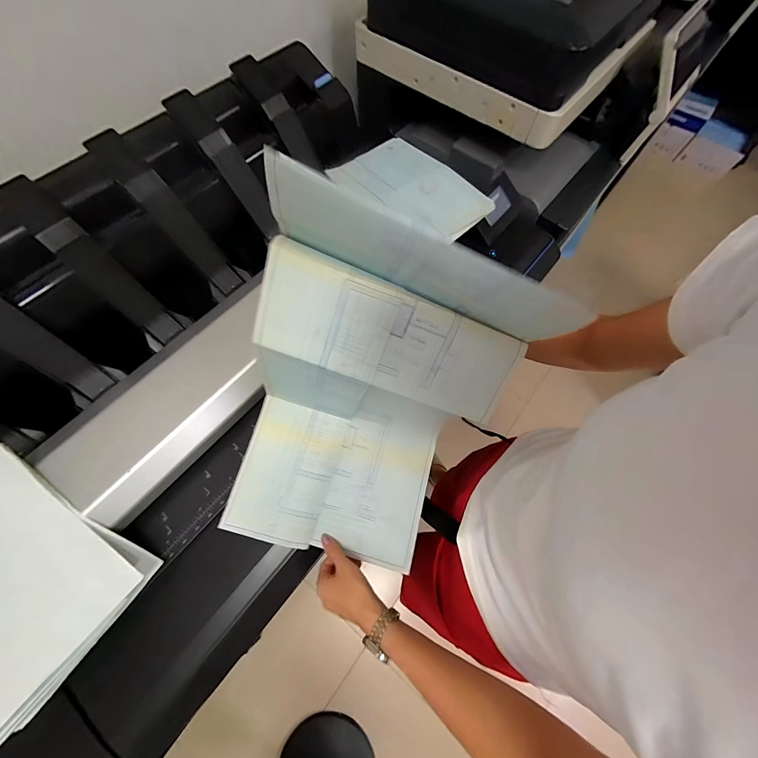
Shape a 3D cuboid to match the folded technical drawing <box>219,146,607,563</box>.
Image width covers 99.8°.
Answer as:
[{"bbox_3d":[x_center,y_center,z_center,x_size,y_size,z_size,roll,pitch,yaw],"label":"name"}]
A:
[{"bbox_3d":[-0.022,0.041,0.424,0.295,0.478,0.187,24,37,8],"label":"folded technical drawing"}]

